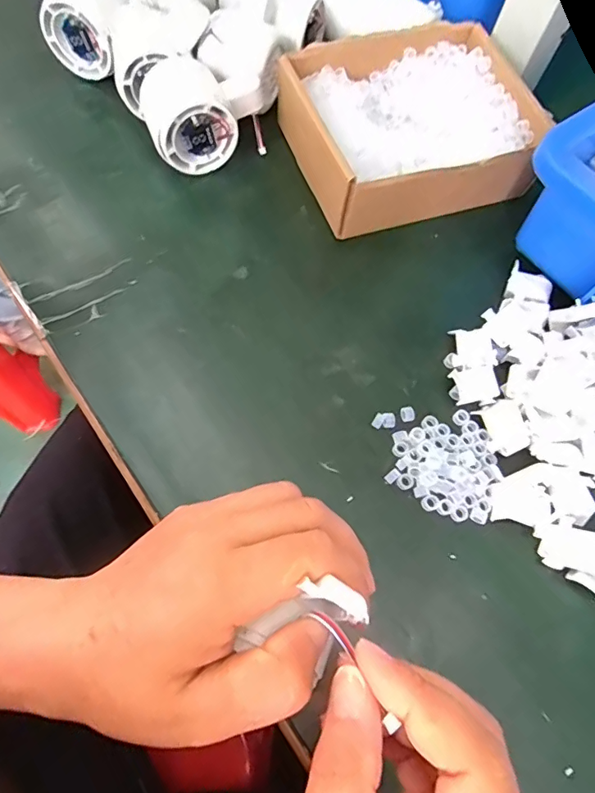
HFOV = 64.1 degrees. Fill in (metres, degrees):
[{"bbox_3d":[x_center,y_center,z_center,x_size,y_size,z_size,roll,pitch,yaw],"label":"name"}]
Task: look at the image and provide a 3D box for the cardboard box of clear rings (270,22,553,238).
[{"bbox_3d":[0.084,-0.203,0.357,0.182,0.047,0.143,-14,69,-10],"label":"cardboard box of clear rings"}]

